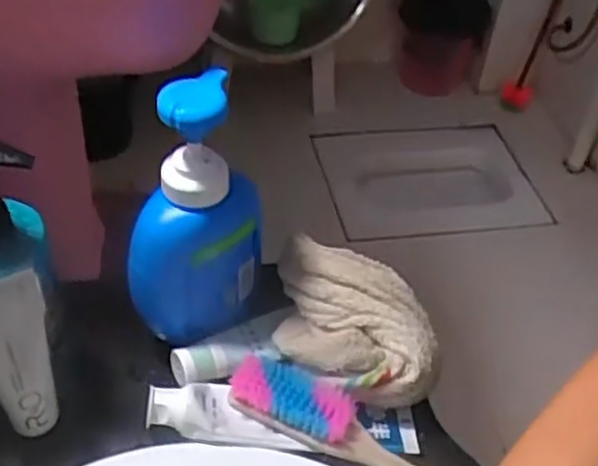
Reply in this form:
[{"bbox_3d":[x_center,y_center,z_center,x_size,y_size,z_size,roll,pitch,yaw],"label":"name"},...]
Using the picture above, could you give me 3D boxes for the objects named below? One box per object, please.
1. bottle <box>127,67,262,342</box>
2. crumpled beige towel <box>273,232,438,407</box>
[{"bbox_3d":[-0.071,-0.010,0.535,0.064,0.206,0.099,22,46,17],"label":"bottle"},{"bbox_3d":[0.044,0.071,0.565,0.123,0.074,0.104,6,43,0],"label":"crumpled beige towel"}]

